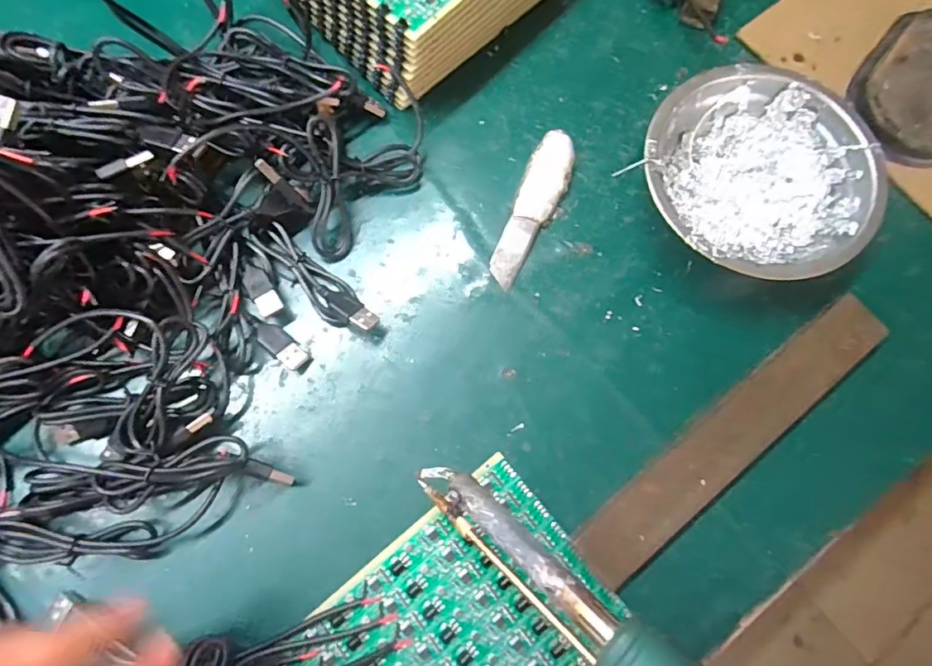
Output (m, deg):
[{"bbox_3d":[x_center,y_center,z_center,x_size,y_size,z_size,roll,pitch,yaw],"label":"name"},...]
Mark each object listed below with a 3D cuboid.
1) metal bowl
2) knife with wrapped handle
[{"bbox_3d":[0.161,-0.087,0.291,0.122,0.042,0.117,0,76,-2],"label":"metal bowl"},{"bbox_3d":[0.041,-0.074,0.304,0.025,0.010,0.098,21,76,3],"label":"knife with wrapped handle"}]

